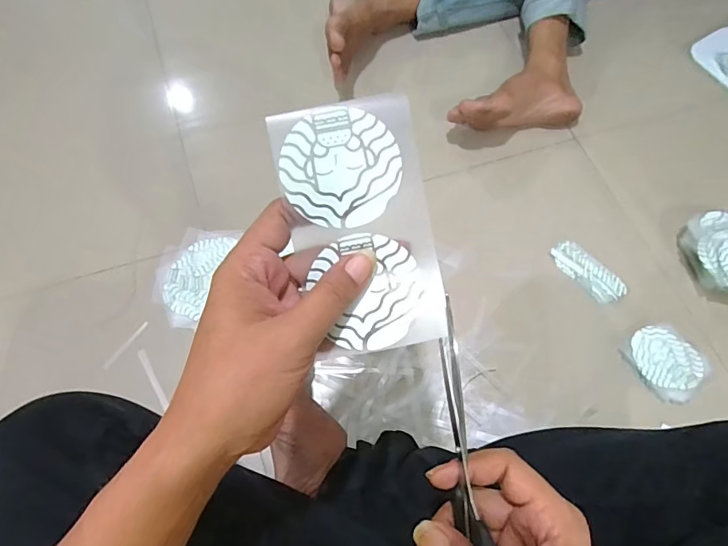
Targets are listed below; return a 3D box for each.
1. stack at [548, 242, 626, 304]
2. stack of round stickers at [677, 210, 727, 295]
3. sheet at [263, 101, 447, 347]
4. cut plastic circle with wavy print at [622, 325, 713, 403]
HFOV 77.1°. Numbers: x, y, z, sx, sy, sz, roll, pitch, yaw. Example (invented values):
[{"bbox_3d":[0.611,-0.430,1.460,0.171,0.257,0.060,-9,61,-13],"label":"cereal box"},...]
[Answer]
[{"bbox_3d":[0.315,-0.001,0.643,0.107,0.006,0.047,43,71,14],"label":"stack"},{"bbox_3d":[0.500,-0.024,0.639,0.087,0.051,0.125,-10,68,-8],"label":"stack of round stickers"},{"bbox_3d":[-0.002,-0.027,0.263,0.082,0.011,0.137,-9,94,-1],"label":"sheet"},{"bbox_3d":[0.393,0.116,0.599,0.093,0.018,0.088,1,67,-3],"label":"cut plastic circle with wavy print"}]

